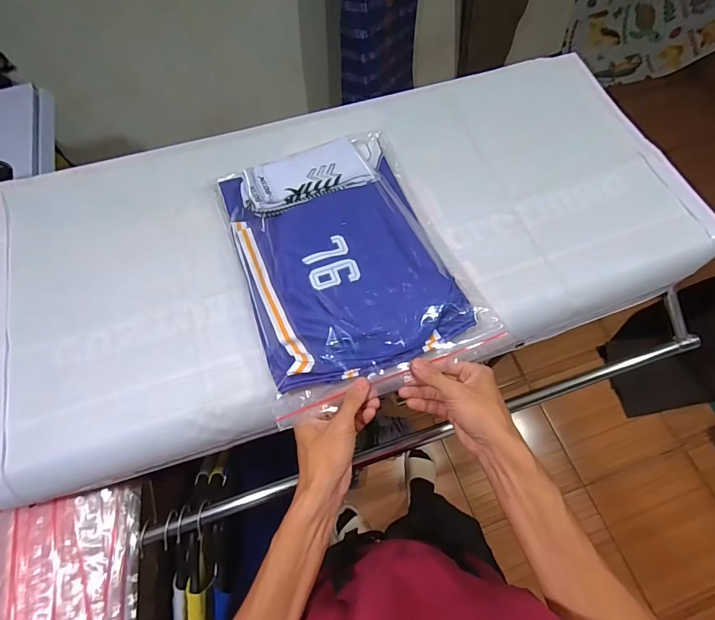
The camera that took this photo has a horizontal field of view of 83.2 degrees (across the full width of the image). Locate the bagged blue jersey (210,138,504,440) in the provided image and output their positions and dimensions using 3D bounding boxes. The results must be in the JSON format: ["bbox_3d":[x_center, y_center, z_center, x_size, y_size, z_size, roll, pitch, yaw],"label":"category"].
[{"bbox_3d":[-0.016,-0.072,0.539,0.272,0.040,0.366,-19,65,-9],"label":"bagged blue jersey"}]

